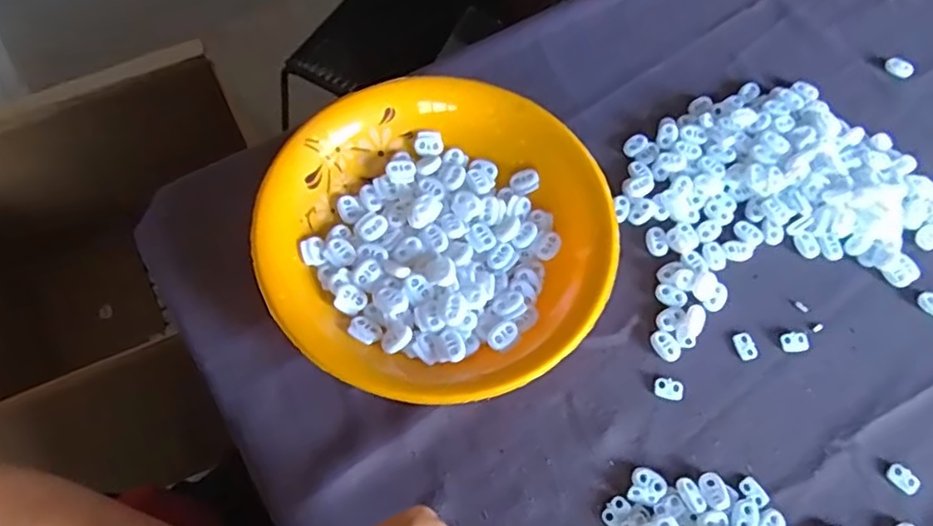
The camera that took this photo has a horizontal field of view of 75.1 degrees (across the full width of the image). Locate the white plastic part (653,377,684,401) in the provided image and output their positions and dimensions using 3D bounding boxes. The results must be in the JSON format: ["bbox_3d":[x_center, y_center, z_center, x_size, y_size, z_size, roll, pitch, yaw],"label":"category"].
[{"bbox_3d":[0.138,0.085,0.412,0.020,0.004,0.014,15,66,3],"label":"white plastic part"}]

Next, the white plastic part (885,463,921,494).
[{"bbox_3d":[0.286,0.140,0.395,0.016,0.004,0.019,-39,74,-18],"label":"white plastic part"}]

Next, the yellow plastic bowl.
[{"bbox_3d":[-0.020,-0.022,0.429,0.227,0.041,0.238,1,66,-3],"label":"yellow plastic bowl"}]

